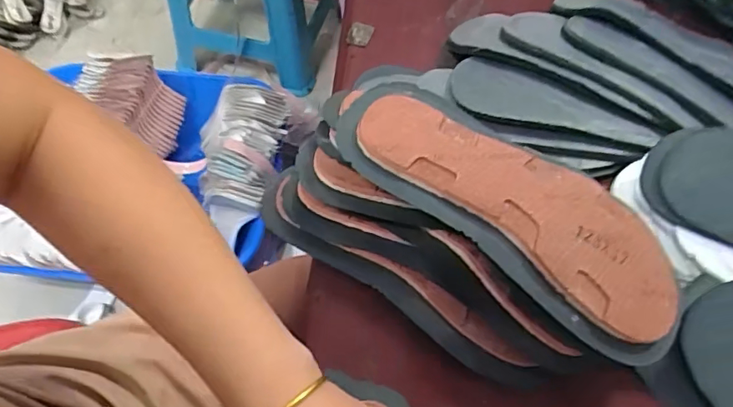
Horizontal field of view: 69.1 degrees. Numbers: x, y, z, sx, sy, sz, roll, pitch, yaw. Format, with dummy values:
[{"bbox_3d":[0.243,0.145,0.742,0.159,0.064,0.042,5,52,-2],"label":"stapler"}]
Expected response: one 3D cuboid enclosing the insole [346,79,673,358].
[{"bbox_3d":[0.092,-0.006,0.350,0.246,0.020,0.090,39,70,16],"label":"insole"}]

